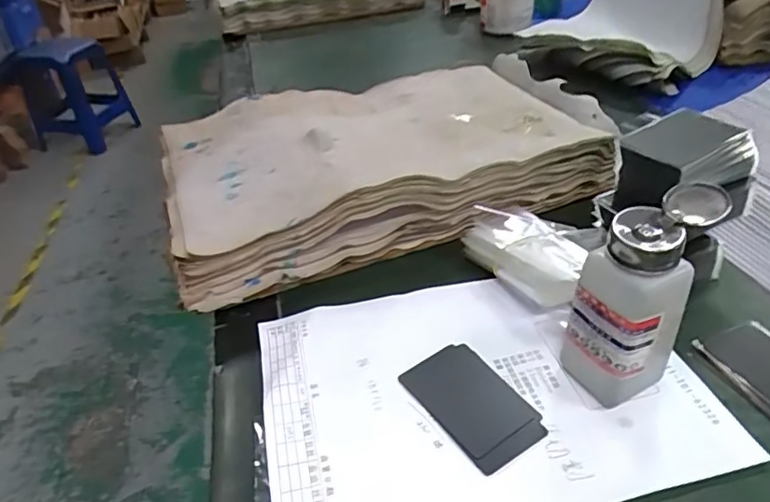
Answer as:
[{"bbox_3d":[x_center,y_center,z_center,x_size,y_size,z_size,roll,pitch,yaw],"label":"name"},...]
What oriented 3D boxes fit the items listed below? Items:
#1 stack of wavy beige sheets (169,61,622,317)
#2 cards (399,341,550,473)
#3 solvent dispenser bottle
[{"bbox_3d":[0.001,-0.104,0.607,0.448,0.087,0.252,-16,38,-15],"label":"stack of wavy beige sheets"},{"bbox_3d":[0.060,0.103,0.387,0.061,0.004,0.097,-24,41,-25],"label":"cards"},{"bbox_3d":[0.160,0.030,0.359,0.068,0.139,0.054,-30,43,-30],"label":"solvent dispenser bottle"}]

